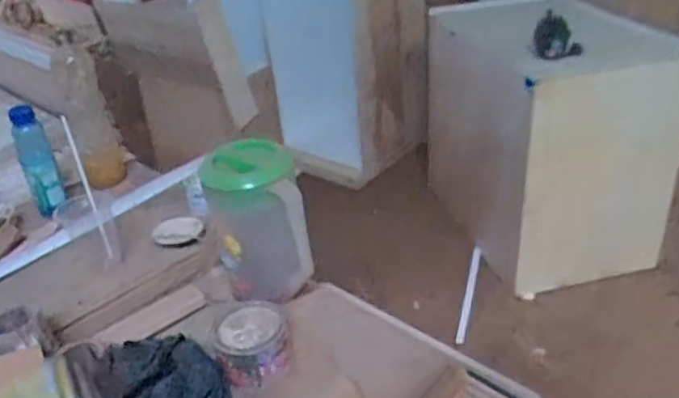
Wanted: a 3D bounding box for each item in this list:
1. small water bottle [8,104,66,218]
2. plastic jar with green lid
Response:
[{"bbox_3d":[-0.542,-0.067,1.135,0.058,0.197,0.057,-16,15,-15],"label":"small water bottle"},{"bbox_3d":[-0.111,0.046,0.887,0.119,0.215,0.112,-10,32,-8],"label":"plastic jar with green lid"}]

